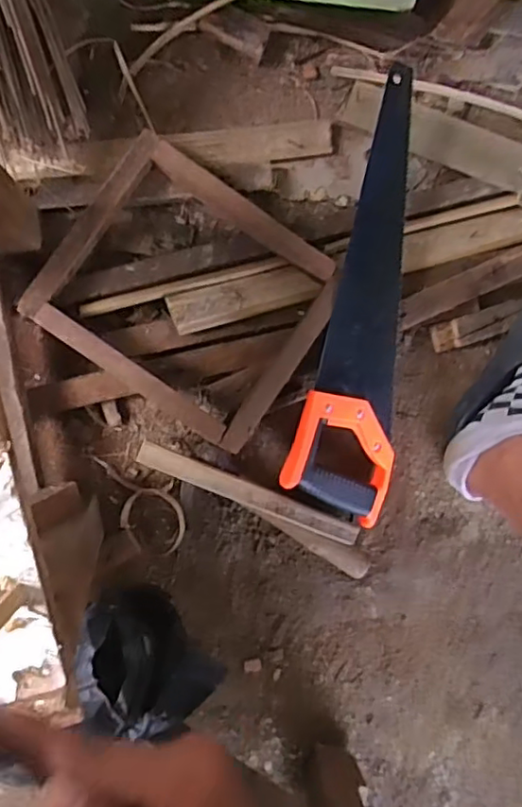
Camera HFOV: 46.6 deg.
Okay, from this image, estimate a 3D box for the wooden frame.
[{"bbox_3d":[-0.068,-0.105,0.577,0.245,0.035,0.215,34,88,-9],"label":"wooden frame"}]

